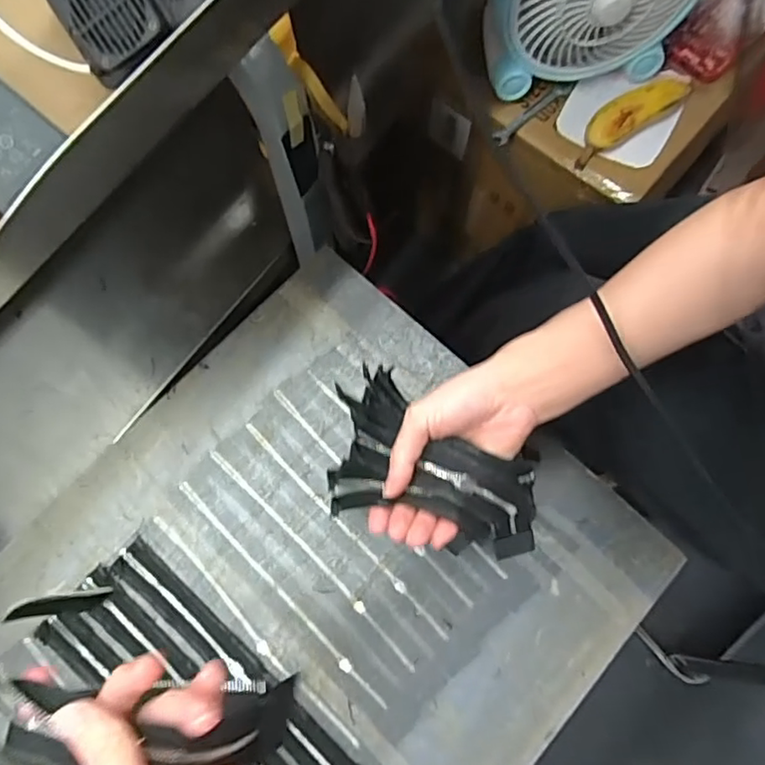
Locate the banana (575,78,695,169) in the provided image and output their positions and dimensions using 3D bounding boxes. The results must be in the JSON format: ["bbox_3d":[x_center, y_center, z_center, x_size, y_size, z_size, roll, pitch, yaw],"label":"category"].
[{"bbox_3d":[0.277,-0.298,0.684,0.139,0.040,0.039,-33,78,-7],"label":"banana"}]

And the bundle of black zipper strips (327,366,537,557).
[{"bbox_3d":[0.030,0.065,0.430,0.161,0.060,0.093,26,77,17],"label":"bundle of black zipper strips"}]

